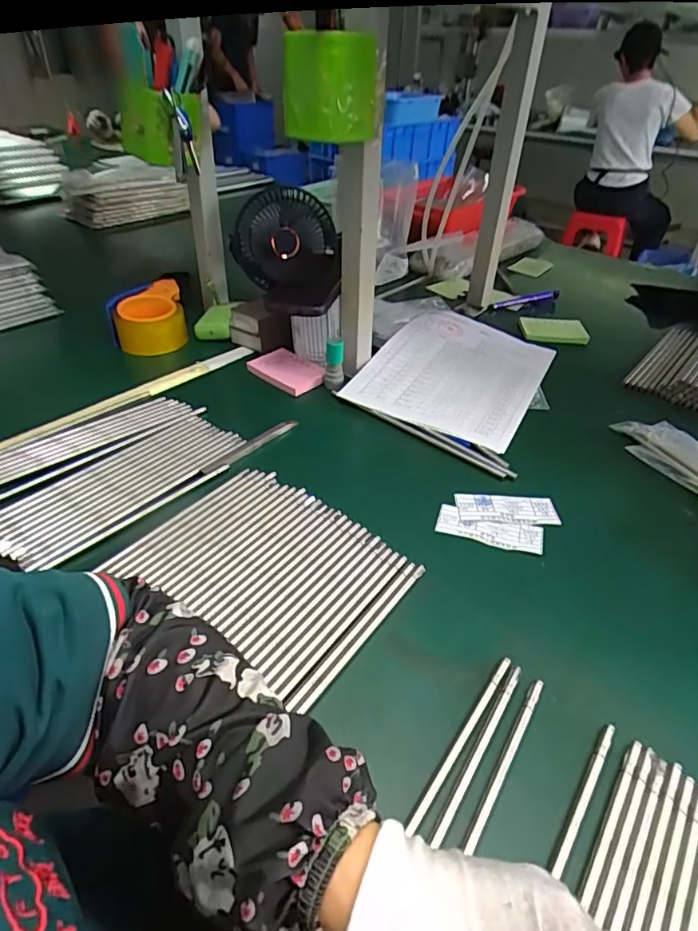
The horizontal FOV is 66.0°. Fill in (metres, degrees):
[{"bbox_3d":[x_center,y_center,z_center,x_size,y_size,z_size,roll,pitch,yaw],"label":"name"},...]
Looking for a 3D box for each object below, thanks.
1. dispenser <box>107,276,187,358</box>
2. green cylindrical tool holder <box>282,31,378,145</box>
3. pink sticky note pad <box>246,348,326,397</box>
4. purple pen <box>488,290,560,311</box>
[{"bbox_3d":[-0.299,-0.219,0.799,0.104,0.070,0.102,-15,42,-19],"label":"dispenser"},{"bbox_3d":[-0.018,-0.360,0.513,0.090,0.083,0.103,0,39,-2],"label":"green cylindrical tool holder"},{"bbox_3d":[-0.084,-0.129,0.727,0.102,0.016,0.066,33,48,33],"label":"pink sticky note pad"},{"bbox_3d":[0.308,-0.288,0.941,0.149,0.017,0.014,-15,42,-20],"label":"purple pen"}]

